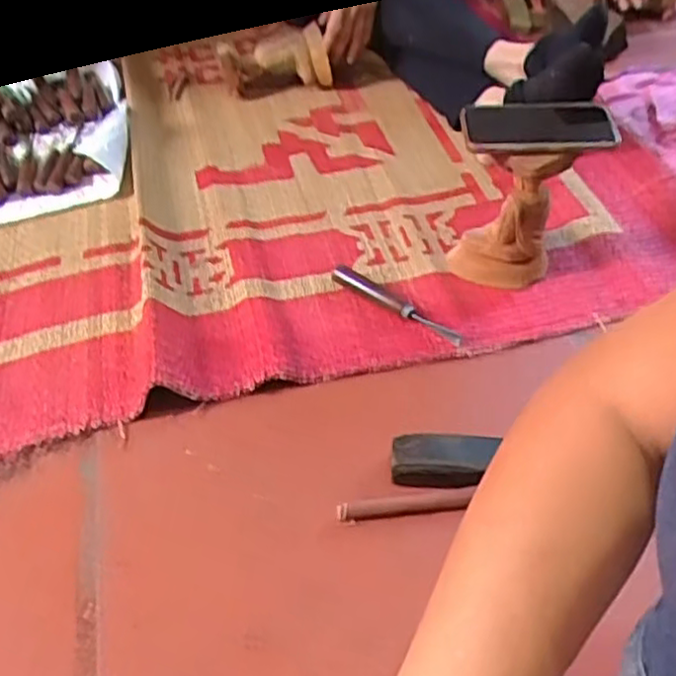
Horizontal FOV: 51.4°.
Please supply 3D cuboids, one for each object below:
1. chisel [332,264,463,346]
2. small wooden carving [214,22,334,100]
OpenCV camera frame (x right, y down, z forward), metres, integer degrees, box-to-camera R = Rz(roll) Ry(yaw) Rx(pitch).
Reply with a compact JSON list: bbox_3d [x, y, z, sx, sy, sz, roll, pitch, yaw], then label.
[{"bbox_3d":[0.064,-0.039,0.785,0.170,0.022,0.021,30,52,27],"label":"chisel"},{"bbox_3d":[-0.104,-0.455,1.142,0.179,0.098,0.097,-5,45,-4],"label":"small wooden carving"}]

